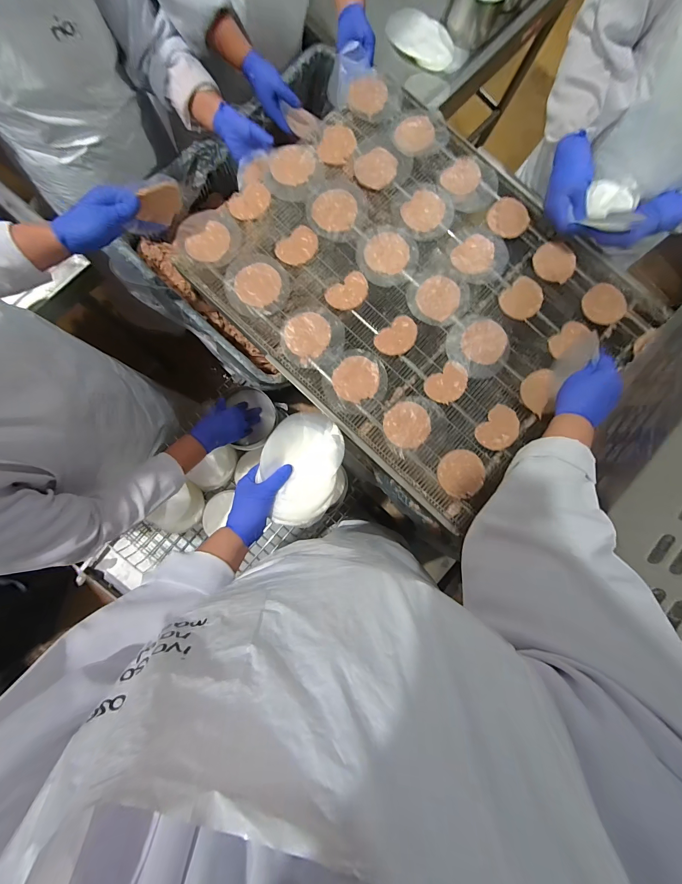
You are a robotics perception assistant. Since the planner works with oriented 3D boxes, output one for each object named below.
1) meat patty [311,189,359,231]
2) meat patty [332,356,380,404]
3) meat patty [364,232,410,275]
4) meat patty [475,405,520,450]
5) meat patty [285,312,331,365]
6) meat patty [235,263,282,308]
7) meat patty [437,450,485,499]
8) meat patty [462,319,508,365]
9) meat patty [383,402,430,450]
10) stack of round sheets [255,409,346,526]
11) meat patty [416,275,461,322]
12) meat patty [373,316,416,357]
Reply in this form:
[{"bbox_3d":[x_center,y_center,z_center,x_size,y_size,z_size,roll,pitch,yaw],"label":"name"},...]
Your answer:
[{"bbox_3d":[-0.012,-0.460,0.662,0.085,0.008,0.085,1,88,-7],"label":"meat patty"},{"bbox_3d":[0.028,-0.118,0.623,0.083,0.007,0.082,0,88,-7],"label":"meat patty"},{"bbox_3d":[0.091,-0.372,0.656,0.085,0.006,0.085,0,88,-7],"label":"meat patty"},{"bbox_3d":[0.296,-0.024,0.624,0.063,0.017,0.084,43,84,-3],"label":"meat patty"},{"bbox_3d":[-0.062,-0.202,0.629,0.083,0.006,0.084,0,88,-7],"label":"meat patty"},{"bbox_3d":[-0.155,-0.299,0.635,0.082,0.008,0.082,0,88,-7],"label":"meat patty"},{"bbox_3d":[0.219,0.057,0.612,0.083,0.019,0.082,0,88,-7],"label":"meat patty"},{"bbox_3d":[0.277,-0.194,0.642,0.086,0.004,0.084,6,87,-6],"label":"meat patty"},{"bbox_3d":[0.123,-0.031,0.619,0.084,0.012,0.084,1,88,-7],"label":"meat patty"},{"bbox_3d":[-0.066,0.042,0.526,0.119,0.031,0.174,16,86,-6],"label":"stack of round sheets"},{"bbox_3d":[0.190,-0.282,0.650,0.079,0.011,0.088,42,84,-3],"label":"meat patty"},{"bbox_3d":[0.110,-0.202,0.636,0.089,0.006,0.061,-39,92,-7],"label":"meat patty"}]

